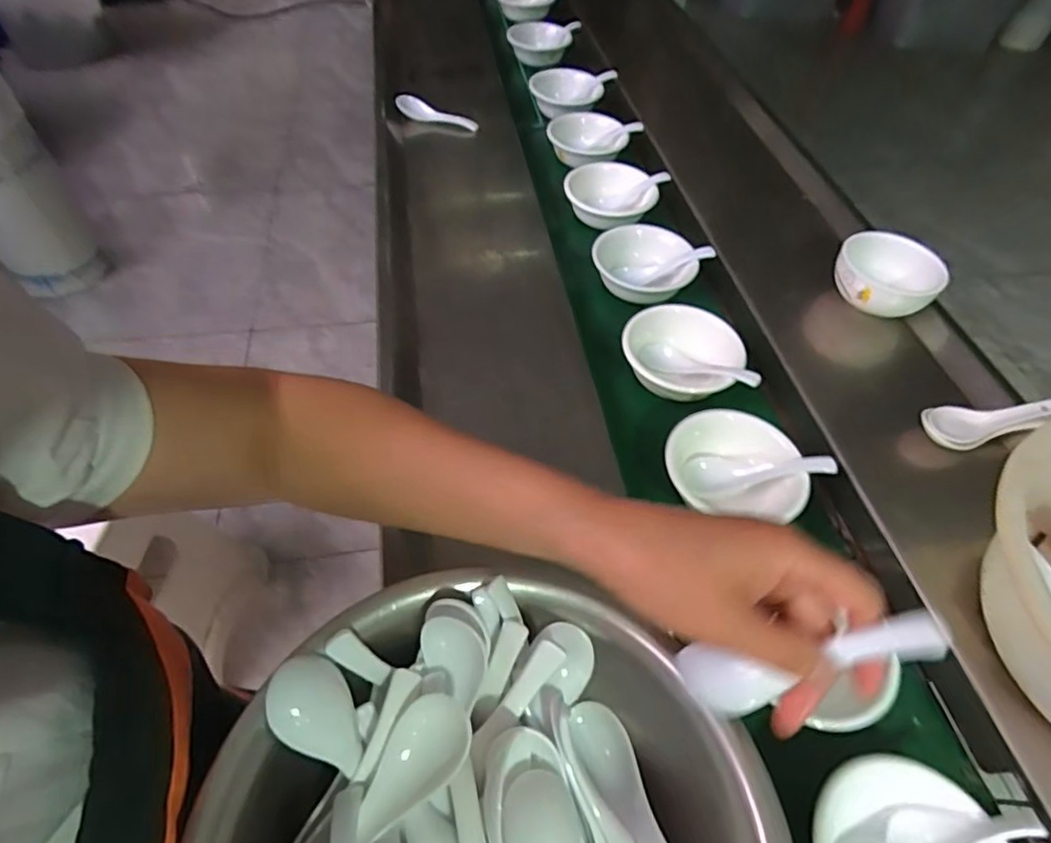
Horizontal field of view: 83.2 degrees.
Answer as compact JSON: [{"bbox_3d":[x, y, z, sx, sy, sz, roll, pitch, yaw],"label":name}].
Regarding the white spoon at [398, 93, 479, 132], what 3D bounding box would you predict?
[{"bbox_3d":[-0.133,-0.458,0.886,0.123,0.024,0.033,23,57,11],"label":"white spoon"}]

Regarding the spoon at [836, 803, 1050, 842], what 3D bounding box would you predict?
[{"bbox_3d":[0.237,0.245,0.347,0.112,0.034,0.032,-26,58,11],"label":"spoon"}]

